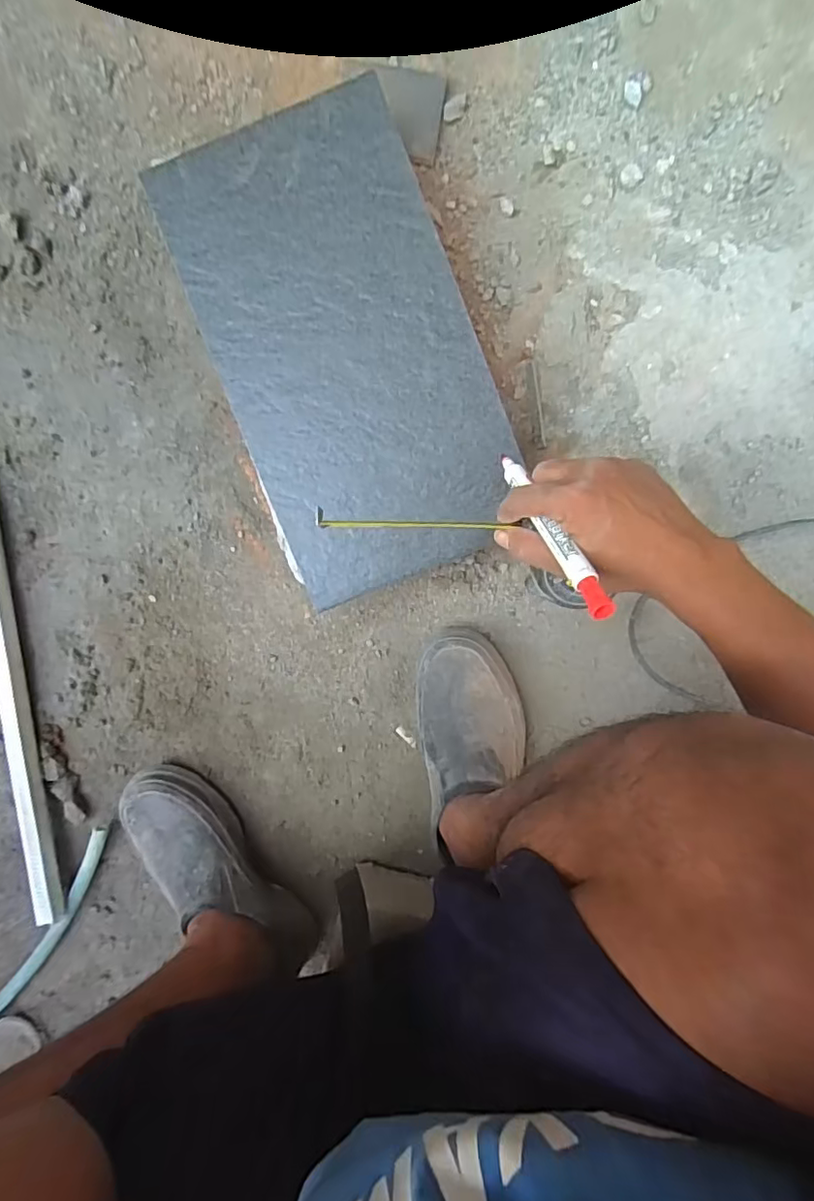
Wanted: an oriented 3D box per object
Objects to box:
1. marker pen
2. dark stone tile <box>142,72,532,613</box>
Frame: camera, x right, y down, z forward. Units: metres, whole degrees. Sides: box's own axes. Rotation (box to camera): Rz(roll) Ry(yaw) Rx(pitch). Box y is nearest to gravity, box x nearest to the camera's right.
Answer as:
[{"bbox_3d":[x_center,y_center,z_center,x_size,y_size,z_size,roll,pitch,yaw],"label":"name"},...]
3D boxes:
[{"bbox_3d":[0.093,-0.050,0.373,0.014,0.013,0.156,-23,50,5],"label":"marker pen"},{"bbox_3d":[-0.051,-0.213,0.486,0.216,0.015,0.397,-21,93,5],"label":"dark stone tile"}]

